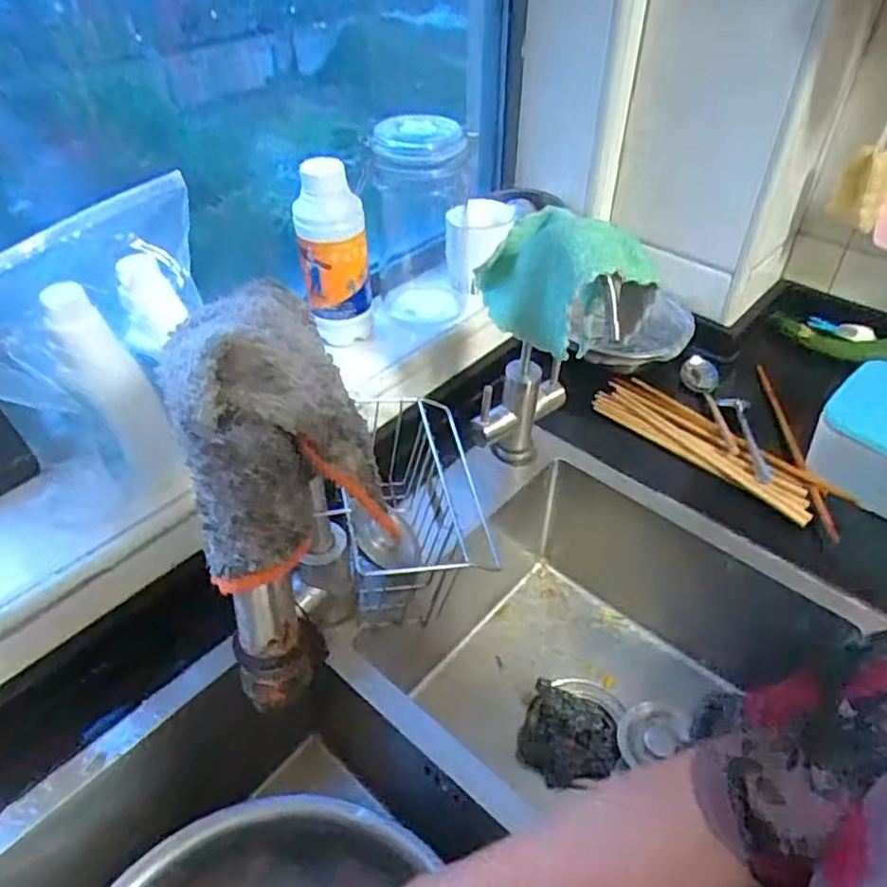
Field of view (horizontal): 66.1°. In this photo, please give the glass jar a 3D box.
[{"bbox_3d":[-0.032,-0.232,0.738,0.101,0.220,0.101,-2,44,-2],"label":"glass jar"}]

